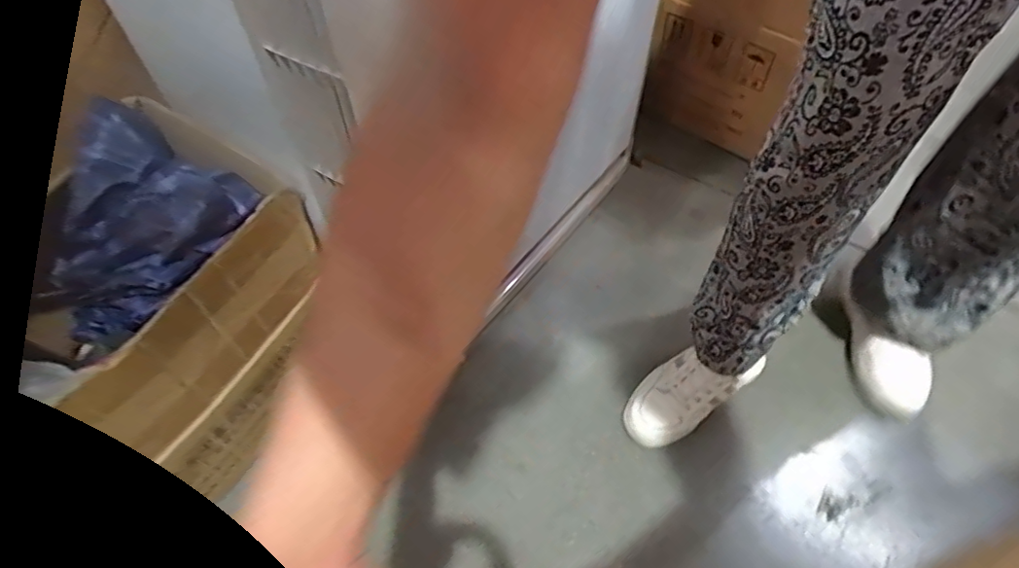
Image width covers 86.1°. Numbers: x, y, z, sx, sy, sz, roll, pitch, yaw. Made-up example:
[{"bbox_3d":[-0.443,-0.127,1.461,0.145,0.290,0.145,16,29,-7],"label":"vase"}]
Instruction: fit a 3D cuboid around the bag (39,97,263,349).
[{"bbox_3d":[-0.394,-0.066,0.579,0.171,0.117,0.215,10,54,10],"label":"bag"}]

